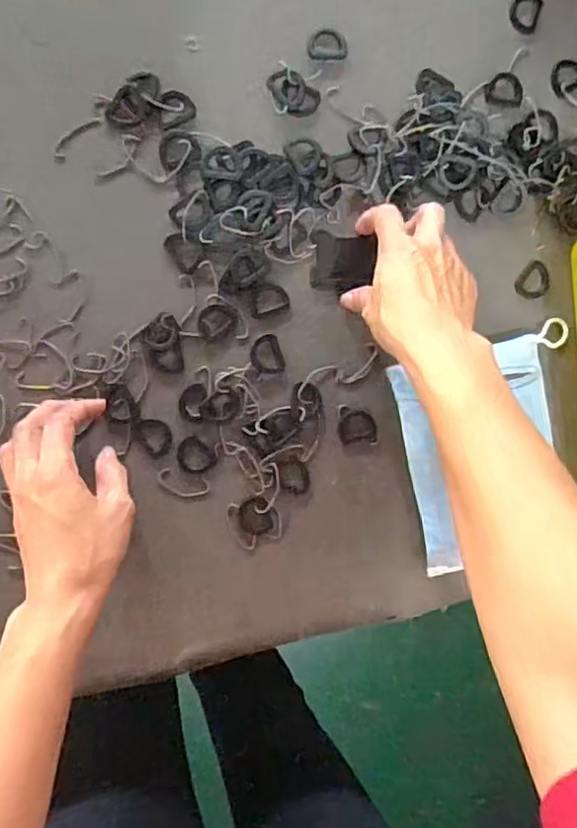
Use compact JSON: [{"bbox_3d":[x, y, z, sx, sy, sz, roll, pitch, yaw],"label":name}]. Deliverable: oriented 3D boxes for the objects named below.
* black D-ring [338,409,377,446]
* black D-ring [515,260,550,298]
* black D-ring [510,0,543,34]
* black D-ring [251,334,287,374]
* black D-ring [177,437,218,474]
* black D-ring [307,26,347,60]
[{"bbox_3d":[0.052,0.009,0.460,0.030,0.004,0.025,-6,93,-9],"label":"black D-ring"},{"bbox_3d":[0.193,-0.104,0.480,0.026,0.004,0.029,36,86,-9],"label":"black D-ring"},{"bbox_3d":[0.181,-0.308,0.469,0.023,0.006,0.029,15,89,-10],"label":"black D-ring"},{"bbox_3d":[-0.016,-0.042,0.447,0.023,0.004,0.030,-19,95,-8],"label":"black D-ring"},{"bbox_3d":[-0.068,0.031,0.447,0.029,0.004,0.024,42,85,-8],"label":"black D-ring"},{"bbox_3d":[0.029,-0.270,0.446,0.029,0.004,0.022,-5,92,-9],"label":"black D-ring"}]

